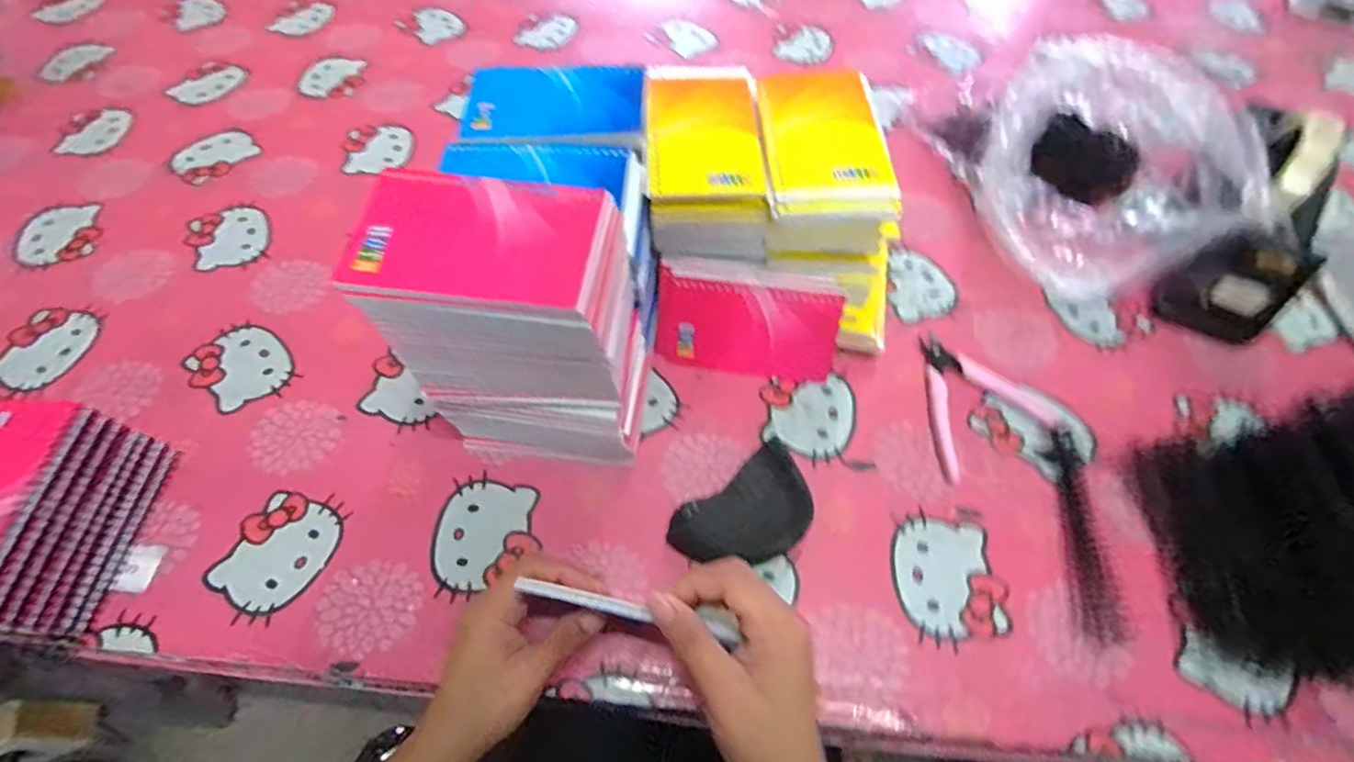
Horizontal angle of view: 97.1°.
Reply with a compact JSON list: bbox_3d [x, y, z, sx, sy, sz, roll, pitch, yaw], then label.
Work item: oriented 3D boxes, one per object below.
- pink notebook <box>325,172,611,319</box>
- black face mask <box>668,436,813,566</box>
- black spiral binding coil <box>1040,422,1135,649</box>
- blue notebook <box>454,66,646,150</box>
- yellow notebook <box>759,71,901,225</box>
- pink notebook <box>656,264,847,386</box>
[{"bbox_3d":[-0.107,-0.077,0.321,0.131,0.013,0.079,8,69,3],"label":"pink notebook"},{"bbox_3d":[0.050,0.096,0.419,0.101,0.021,0.063,-32,64,-18],"label":"black face mask"},{"bbox_3d":[0.285,0.103,0.419,0.028,0.010,0.150,5,59,3],"label":"black spiral binding coil"},{"bbox_3d":[-0.089,-0.203,0.435,0.126,0.011,0.086,0,58,0],"label":"blue notebook"},{"bbox_3d":[0.103,-0.173,0.428,0.086,0.020,0.141,-3,59,-2],"label":"yellow notebook"},{"bbox_3d":[0.052,-0.039,0.468,0.140,0.080,0.009,12,32,7],"label":"pink notebook"}]

